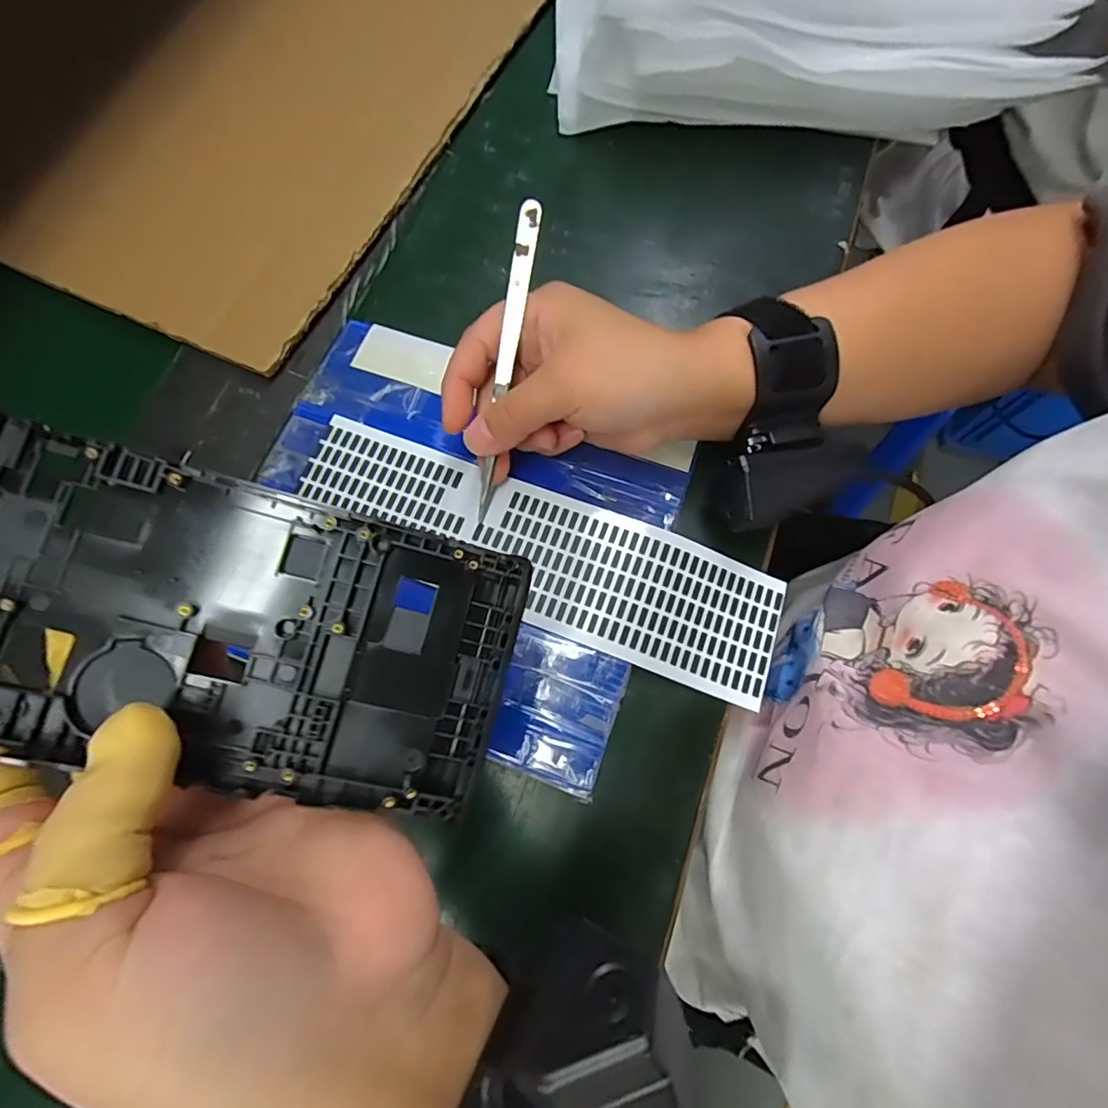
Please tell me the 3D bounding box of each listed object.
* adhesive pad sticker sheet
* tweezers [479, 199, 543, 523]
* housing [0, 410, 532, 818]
[{"bbox_3d":[-0.009,-0.001,0.261,0.242,0.011,0.064,21,76,5],"label":"adhesive pad sticker sheet"},{"bbox_3d":[-0.023,-0.080,0.239,0.009,0.006,0.135,16,113,5],"label":"tweezers"},{"bbox_3d":[-0.093,0.016,0.136,0.160,0.016,0.074,15,73,-10],"label":"housing"}]

